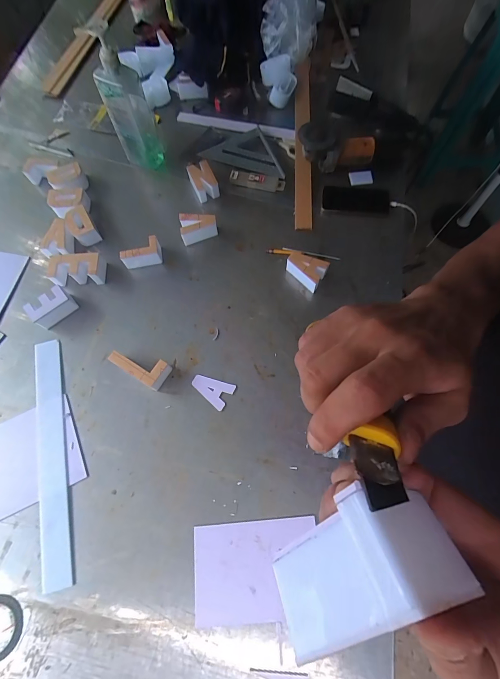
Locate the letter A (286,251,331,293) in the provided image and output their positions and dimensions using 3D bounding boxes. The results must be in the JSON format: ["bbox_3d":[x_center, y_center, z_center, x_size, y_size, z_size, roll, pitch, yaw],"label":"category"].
[{"bbox_3d":[0.121,-0.151,0.692,0.084,0.043,0.059,29,73,13],"label":"letter A"}]

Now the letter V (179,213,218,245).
[{"bbox_3d":[-0.119,-0.262,0.741,0.084,0.048,0.060,-10,69,-1],"label":"letter V"}]

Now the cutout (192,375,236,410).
[{"bbox_3d":[-0.076,0.096,0.632,0.083,0.004,0.053,31,74,13],"label":"cutout"}]

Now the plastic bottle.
[{"bbox_3d":[-0.283,-0.539,0.723,0.089,0.277,0.059,-29,70,-8],"label":"plastic bottle"}]

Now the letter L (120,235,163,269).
[{"bbox_3d":[-0.249,-0.197,0.726,0.087,0.052,0.050,-11,69,-2],"label":"letter L"}]

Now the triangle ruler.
[{"bbox_3d":[-0.002,-0.506,0.832,0.239,0.012,0.147,20,71,10],"label":"triangle ruler"}]

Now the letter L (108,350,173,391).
[{"bbox_3d":[-0.219,0.050,0.635,0.108,0.047,0.055,29,73,13],"label":"letter L"}]

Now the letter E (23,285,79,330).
[{"bbox_3d":[-0.428,-0.069,0.681,0.059,0.051,0.087,41,76,16],"label":"letter E"}]

